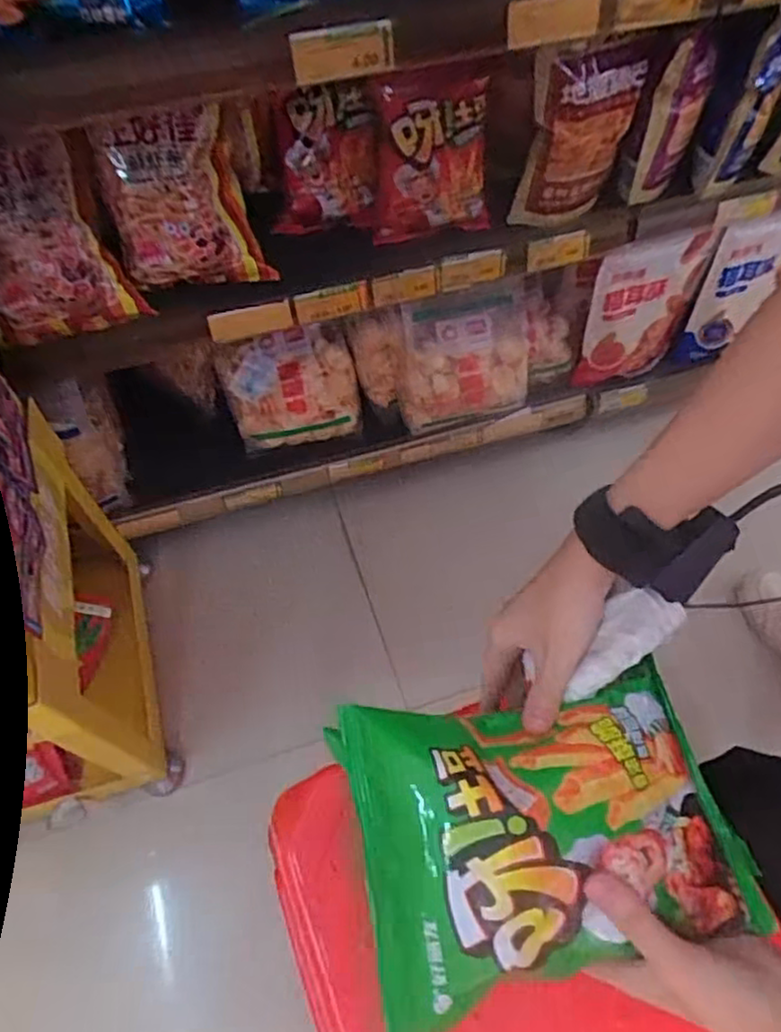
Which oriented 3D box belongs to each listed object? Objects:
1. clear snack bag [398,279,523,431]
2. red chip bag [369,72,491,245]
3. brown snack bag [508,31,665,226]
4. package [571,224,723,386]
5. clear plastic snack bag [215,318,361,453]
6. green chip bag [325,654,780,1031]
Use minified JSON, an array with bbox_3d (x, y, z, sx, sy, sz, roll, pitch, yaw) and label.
[{"bbox_3d":[0.103,-0.223,0.975,0.191,0.174,0.065,-17,22,-11],"label":"clear snack bag"},{"bbox_3d":[0.049,-0.393,0.755,0.134,0.179,0.055,-4,61,-2],"label":"red chip bag"},{"bbox_3d":[0.211,-0.424,0.755,0.128,0.193,0.038,-20,63,-11],"label":"brown snack bag"},{"bbox_3d":[0.366,-0.292,0.982,0.175,0.216,0.048,-20,63,-11],"label":"package"},{"bbox_3d":[-0.143,-0.188,1.002,0.182,0.145,0.080,-11,25,-8],"label":"clear plastic snack bag"},{"bbox_3d":[0.079,0.153,0.348,0.191,0.055,0.136,-12,62,-7],"label":"green chip bag"}]

